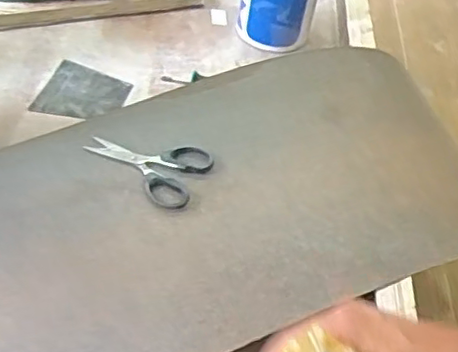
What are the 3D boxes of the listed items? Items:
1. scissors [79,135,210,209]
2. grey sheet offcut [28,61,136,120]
[{"bbox_3d":[-0.081,-0.015,0.610,0.117,0.011,0.073,25,49,13],"label":"scissors"},{"bbox_3d":[-0.168,-0.095,0.730,0.092,0.012,0.084,13,47,2],"label":"grey sheet offcut"}]

